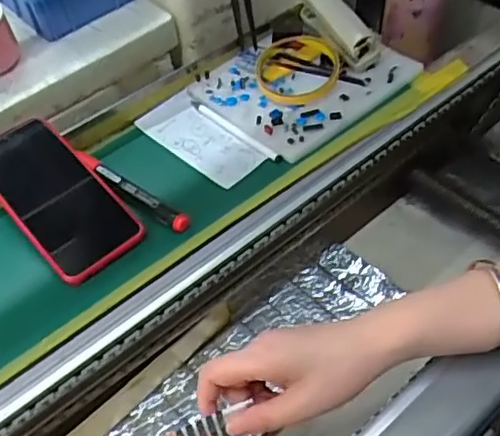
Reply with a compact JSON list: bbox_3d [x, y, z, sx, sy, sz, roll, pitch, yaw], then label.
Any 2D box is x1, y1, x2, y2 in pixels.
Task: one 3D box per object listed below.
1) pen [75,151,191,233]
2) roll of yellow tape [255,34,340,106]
[{"bbox_3d":[-0.104,-0.025,0.539,0.133,0.017,0.016,30,57,27],"label":"pen"},{"bbox_3d":[0.047,-0.149,0.622,0.086,0.012,0.080,-2,69,5],"label":"roll of yellow tape"}]

